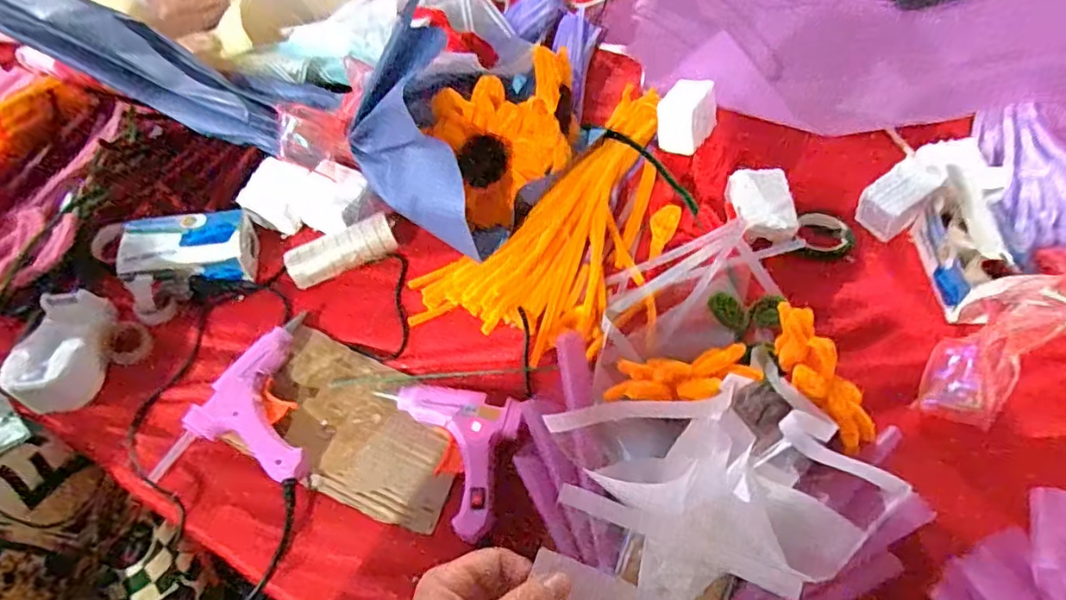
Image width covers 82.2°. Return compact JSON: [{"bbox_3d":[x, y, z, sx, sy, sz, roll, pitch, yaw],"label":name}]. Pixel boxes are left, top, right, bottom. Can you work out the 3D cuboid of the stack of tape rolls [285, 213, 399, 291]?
[{"bbox_3d":[-0.176,-0.044,0.564,0.098,0.035,0.028,-20,56,-12],"label":"stack of tape rolls"}]

